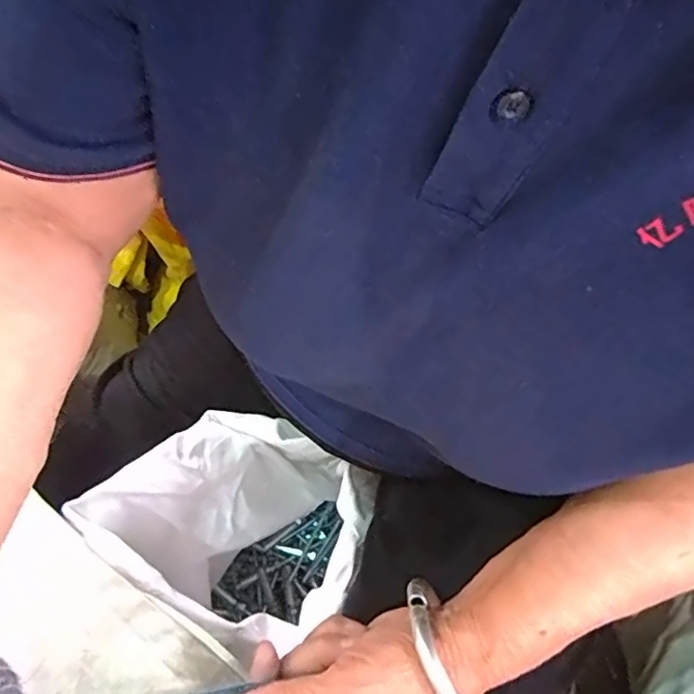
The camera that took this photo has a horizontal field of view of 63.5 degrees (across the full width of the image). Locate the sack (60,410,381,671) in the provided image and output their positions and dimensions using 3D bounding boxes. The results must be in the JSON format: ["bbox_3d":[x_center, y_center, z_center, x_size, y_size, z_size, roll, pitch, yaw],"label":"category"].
[{"bbox_3d":[-0.091,0.200,0.604,0.224,0.294,0.187,29,72,16],"label":"sack"}]

